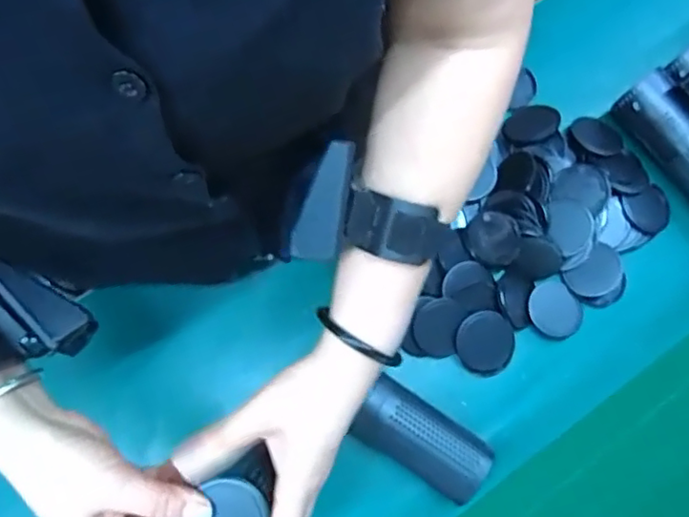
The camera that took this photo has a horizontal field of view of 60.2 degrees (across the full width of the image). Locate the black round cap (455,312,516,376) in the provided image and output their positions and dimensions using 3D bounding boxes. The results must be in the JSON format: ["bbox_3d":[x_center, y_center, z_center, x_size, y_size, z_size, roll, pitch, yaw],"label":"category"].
[{"bbox_3d":[0.123,0.075,0.519,0.048,0.007,0.056,-16,99,6],"label":"black round cap"}]

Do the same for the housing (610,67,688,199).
[{"bbox_3d":[0.313,-0.092,0.543,0.040,0.047,0.163,-31,79,-8],"label":"housing"}]

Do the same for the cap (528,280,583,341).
[{"bbox_3d":[0.188,0.047,0.531,0.049,0.009,0.050,0,77,-1],"label":"cap"}]

